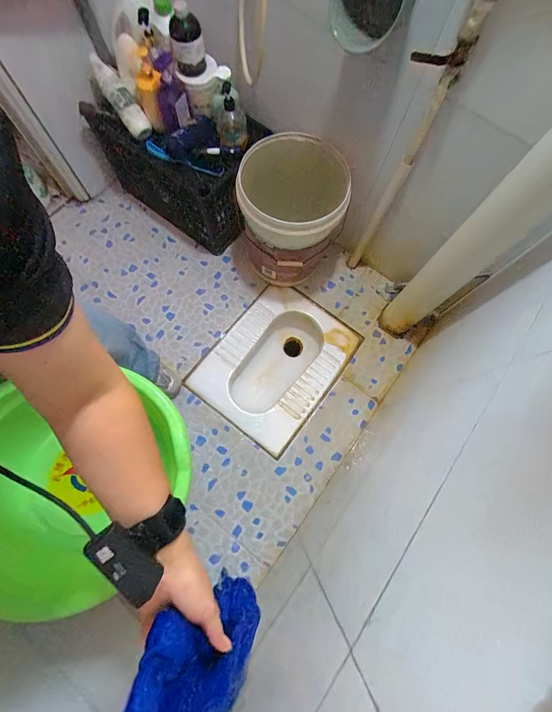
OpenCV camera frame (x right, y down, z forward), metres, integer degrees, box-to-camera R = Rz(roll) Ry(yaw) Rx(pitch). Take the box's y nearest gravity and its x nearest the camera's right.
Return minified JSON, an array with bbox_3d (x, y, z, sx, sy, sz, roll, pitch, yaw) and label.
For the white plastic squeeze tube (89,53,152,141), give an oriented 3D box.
[{"bbox_3d":[-0.447,-0.741,0.908,0.053,0.044,0.225,-39,108,-11],"label":"white plastic squeeze tube"}]

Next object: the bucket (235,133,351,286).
[{"bbox_3d":[0.038,-0.423,0.986,0.290,0.344,0.299,-1,74,-4],"label":"bucket"}]

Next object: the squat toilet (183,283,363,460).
[{"bbox_3d":[0.003,0.036,1.152,0.397,0.164,0.513,37,75,7],"label":"squat toilet"}]

